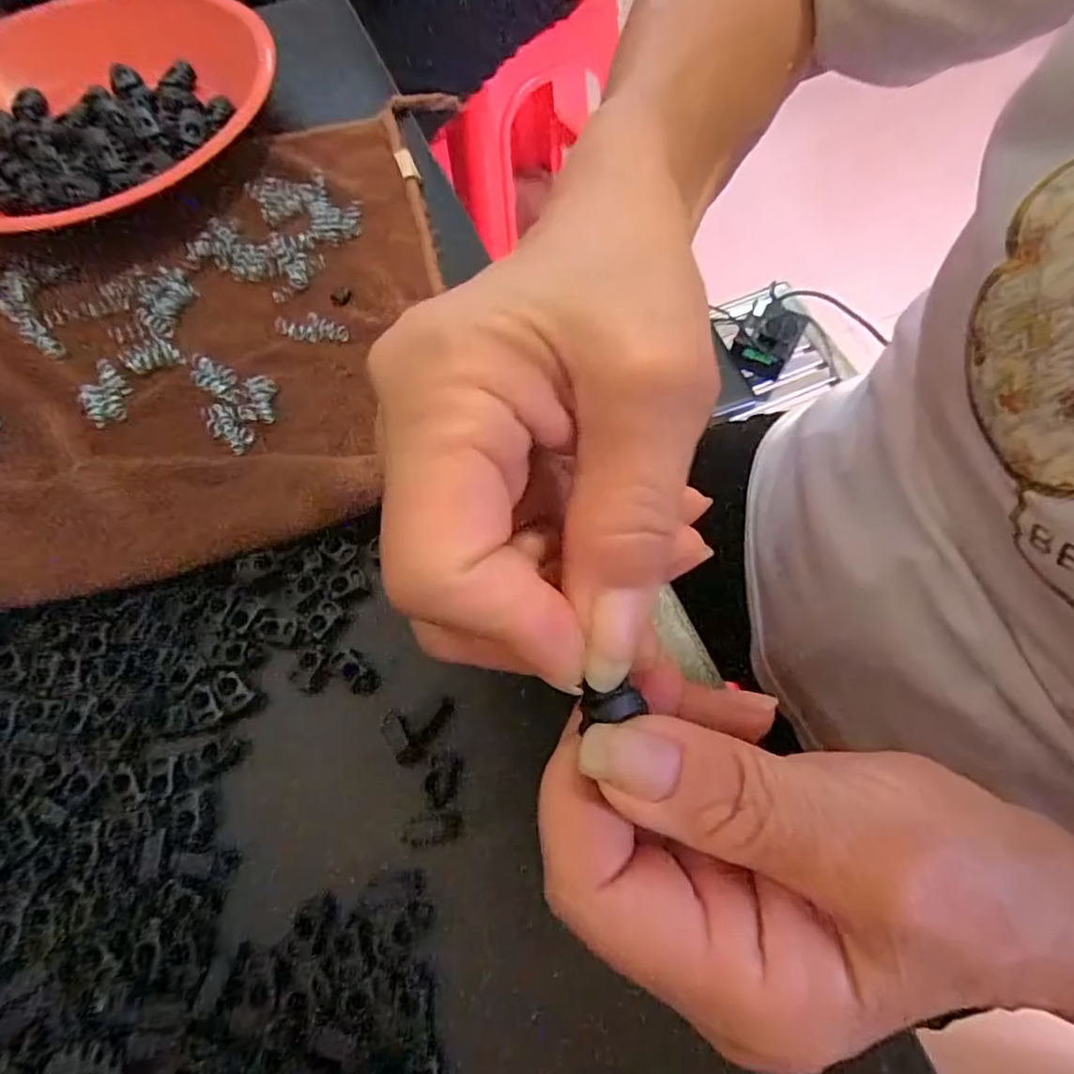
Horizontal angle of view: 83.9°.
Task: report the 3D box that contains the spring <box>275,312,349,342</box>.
[{"bbox_3d":[-0.098,-0.091,0.258,0.032,0.005,0.011,14,70,9],"label":"spring"}]

